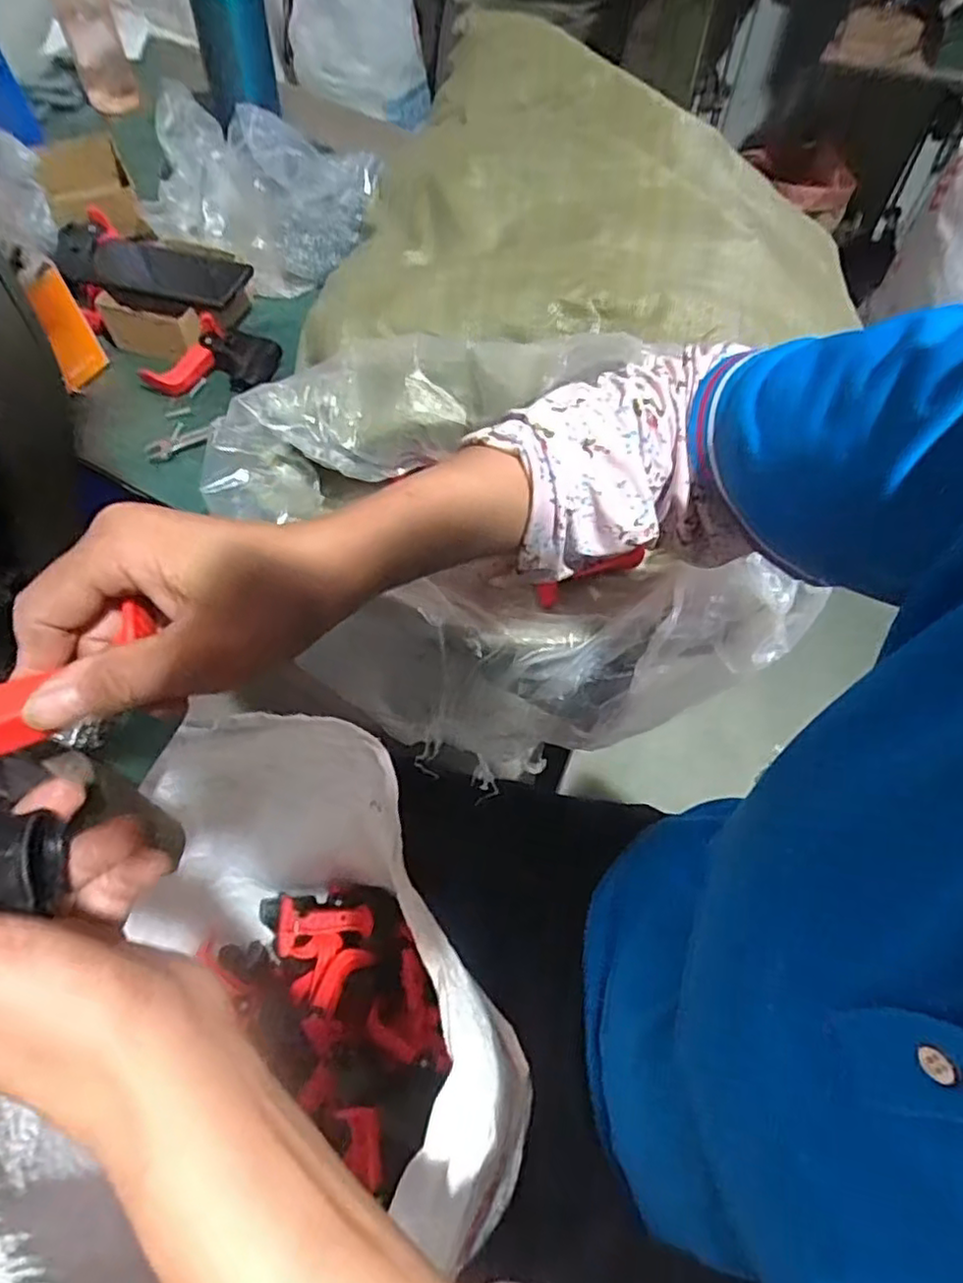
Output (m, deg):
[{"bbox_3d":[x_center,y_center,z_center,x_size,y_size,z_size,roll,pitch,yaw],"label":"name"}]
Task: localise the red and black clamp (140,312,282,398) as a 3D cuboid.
[{"bbox_3d":[-0.242,-0.254,0.594,0.119,0.042,0.047,-4,60,-3],"label":"red and black clamp"}]

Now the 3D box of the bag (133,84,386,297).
[{"bbox_3d":[-0.212,-0.423,0.628,0.211,0.142,0.093,11,60,6],"label":"bag"}]

